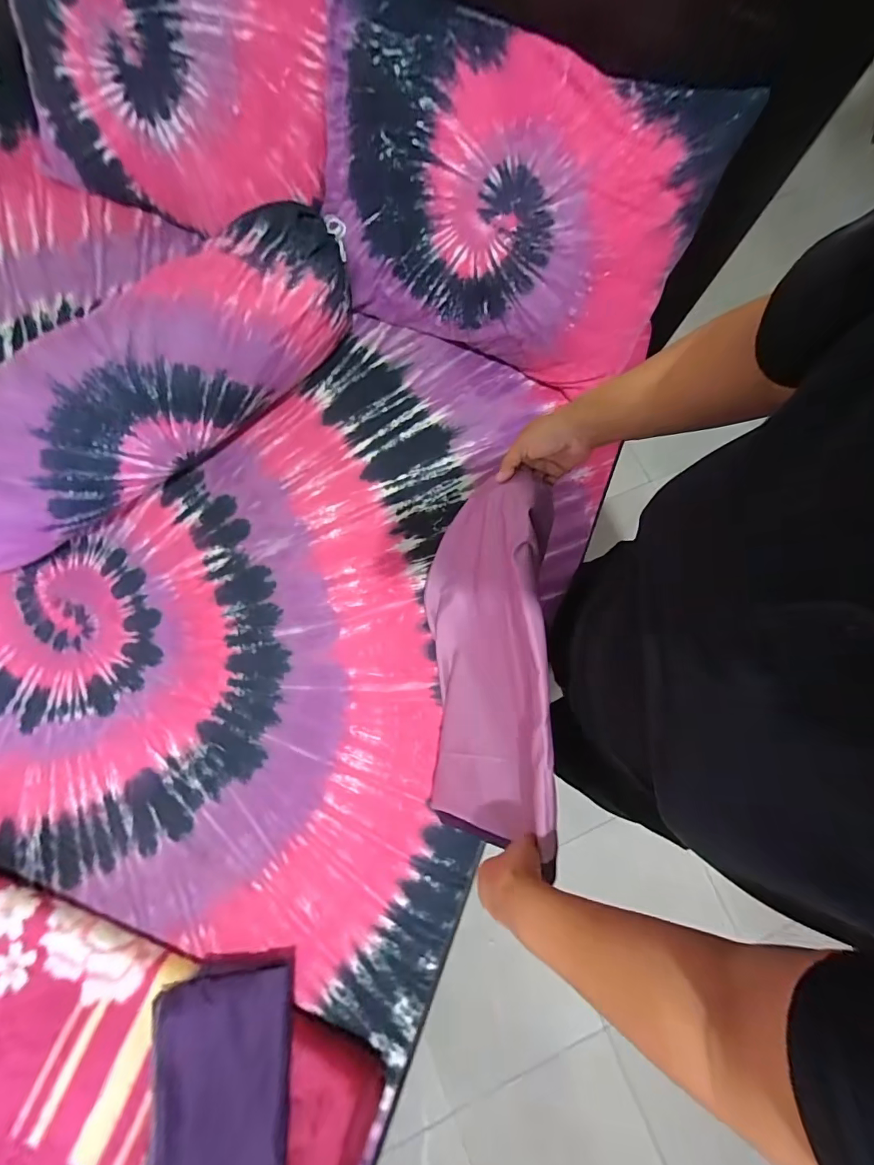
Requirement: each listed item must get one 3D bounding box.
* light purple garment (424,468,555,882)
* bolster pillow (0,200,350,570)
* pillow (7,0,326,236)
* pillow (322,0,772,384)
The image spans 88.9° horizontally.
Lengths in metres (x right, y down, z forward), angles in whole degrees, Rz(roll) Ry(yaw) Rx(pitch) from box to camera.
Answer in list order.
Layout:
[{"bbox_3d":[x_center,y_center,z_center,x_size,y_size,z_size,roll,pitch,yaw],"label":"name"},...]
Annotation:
[{"bbox_3d":[0.060,0.115,0.625,0.147,0.253,0.447,3,78,0],"label":"light purple garment"},{"bbox_3d":[-0.490,-0.312,0.731,0.810,0.163,0.219,-42,82,-10],"label":"bolster pillow"},{"bbox_3d":[-0.497,-0.877,0.762,0.650,0.436,0.140,22,47,3],"label":"pillow"},{"bbox_3d":[0.086,-0.607,0.720,0.618,0.402,0.095,22,35,4],"label":"pillow"}]

